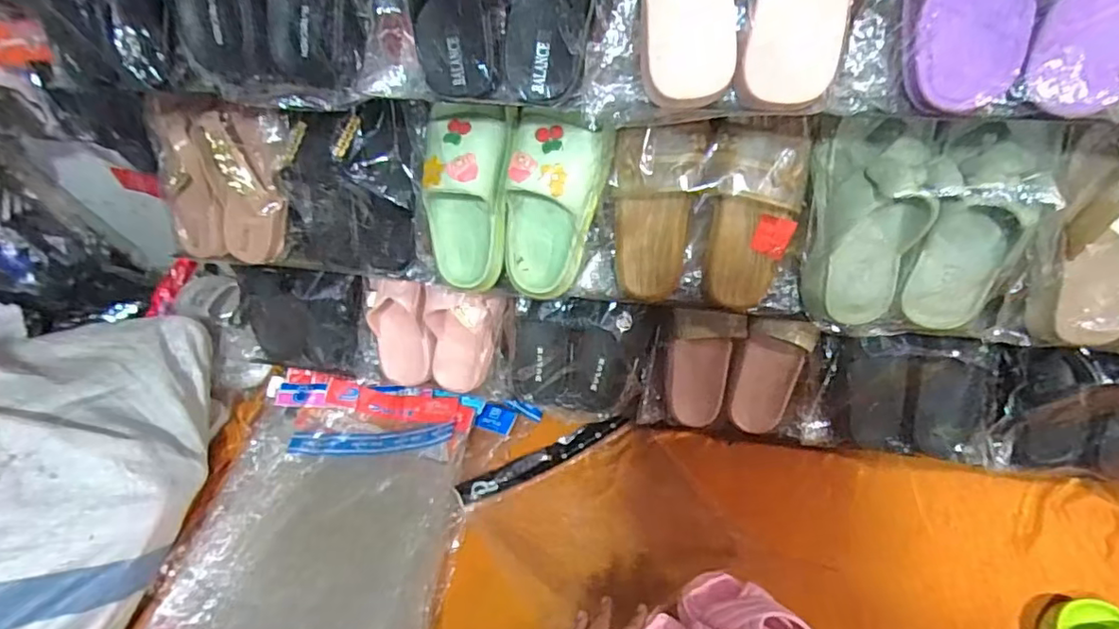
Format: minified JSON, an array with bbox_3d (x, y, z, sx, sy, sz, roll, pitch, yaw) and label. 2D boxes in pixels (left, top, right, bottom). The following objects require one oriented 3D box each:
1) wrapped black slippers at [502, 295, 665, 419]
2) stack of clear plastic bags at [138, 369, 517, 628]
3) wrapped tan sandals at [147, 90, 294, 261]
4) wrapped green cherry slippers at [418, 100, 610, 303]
[{"bbox_3d":[0.027,0.055,0.813,0.198,0.204,0.074,15,32,6],"label":"wrapped black slippers"},{"bbox_3d":[-0.337,0.308,0.819,0.403,0.062,0.469,4,50,11],"label":"stack of clear plastic bags"},{"bbox_3d":[-0.431,-0.169,0.730,0.176,0.202,0.043,12,25,-2],"label":"wrapped tan sandals"},{"bbox_3d":[-0.050,-0.120,0.634,0.199,0.204,0.080,6,26,13],"label":"wrapped green cherry slippers"}]

